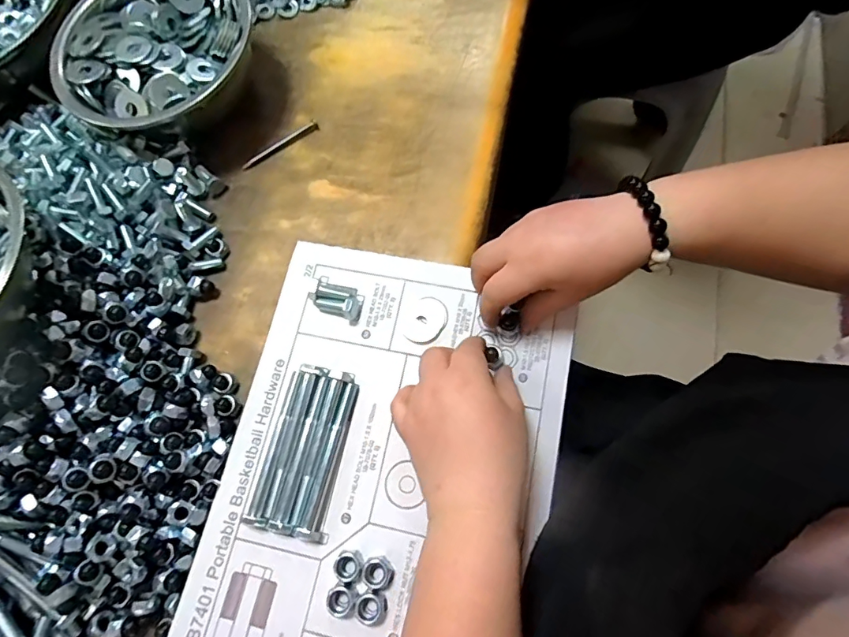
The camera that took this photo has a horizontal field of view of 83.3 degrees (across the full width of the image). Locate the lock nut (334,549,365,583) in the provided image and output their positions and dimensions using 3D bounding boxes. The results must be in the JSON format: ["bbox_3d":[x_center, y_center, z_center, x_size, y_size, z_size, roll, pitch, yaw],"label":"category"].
[{"bbox_3d":[-0.049,0.160,0.309,0.018,0.008,0.018,-1,72,2],"label":"lock nut"}]

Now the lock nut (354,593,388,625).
[{"bbox_3d":[-0.033,0.183,0.300,0.019,0.007,0.016,15,74,7],"label":"lock nut"}]

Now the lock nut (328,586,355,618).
[{"bbox_3d":[-0.053,0.178,0.302,0.016,0.010,0.017,-1,72,2],"label":"lock nut"}]

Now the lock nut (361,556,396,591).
[{"bbox_3d":[-0.029,0.163,0.306,0.020,0.007,0.018,28,75,11],"label":"lock nut"}]

